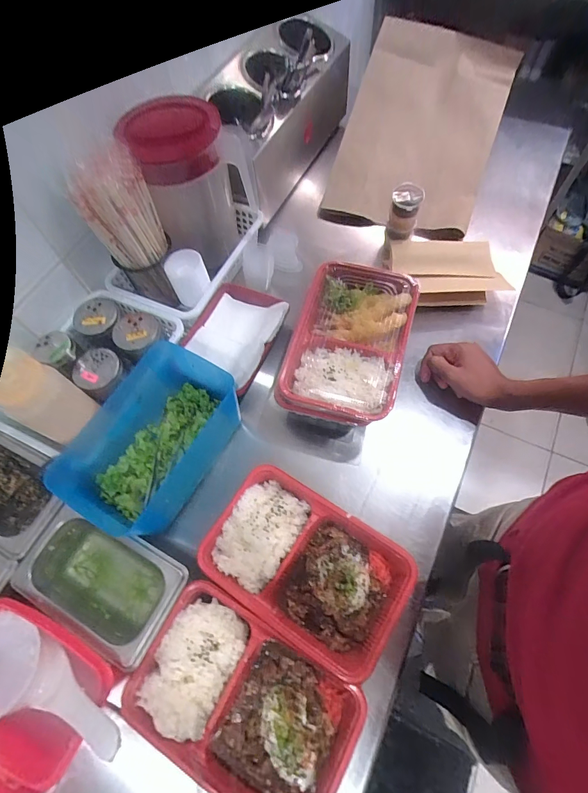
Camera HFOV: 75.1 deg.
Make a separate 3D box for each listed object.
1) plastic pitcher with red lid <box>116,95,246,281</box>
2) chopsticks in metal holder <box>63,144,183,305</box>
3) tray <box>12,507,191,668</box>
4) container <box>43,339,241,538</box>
[{"bbox_3d":[-0.153,-0.296,0.564,0.112,0.201,0.123,6,65,6],"label":"plastic pitcher with red lid"},{"bbox_3d":[-0.225,-0.227,0.536,0.076,0.204,0.081,4,65,6],"label":"chopsticks in metal holder"},{"bbox_3d":[-0.212,0.204,0.431,0.172,0.061,0.103,25,68,14],"label":"tray"},{"bbox_3d":[-0.176,0.053,0.486,0.133,0.097,0.214,31,70,17],"label":"container"}]

